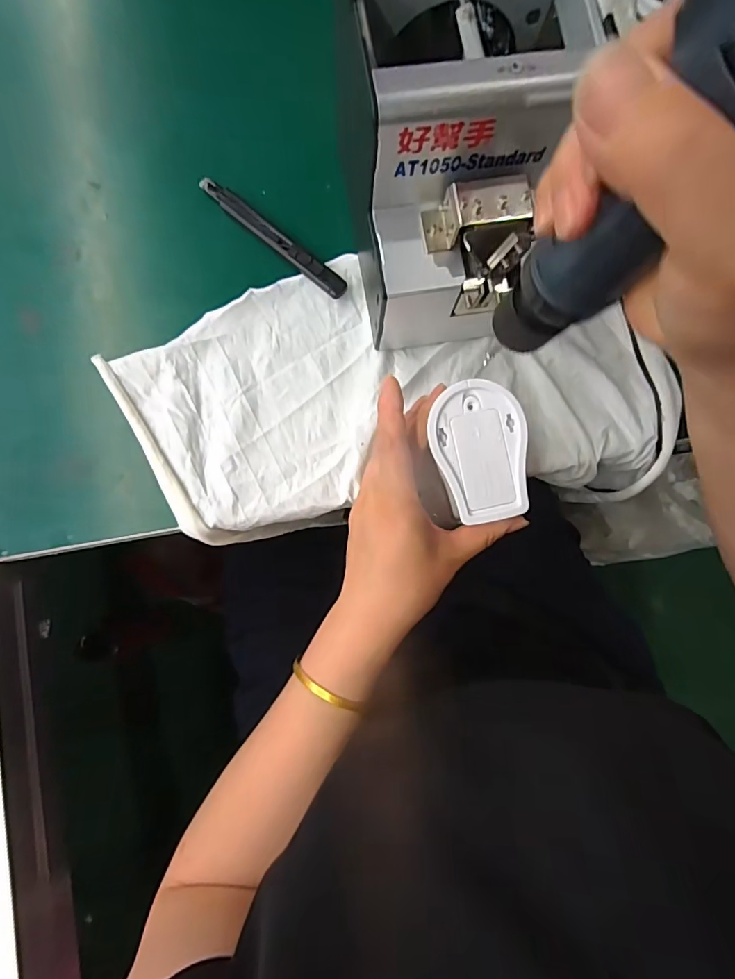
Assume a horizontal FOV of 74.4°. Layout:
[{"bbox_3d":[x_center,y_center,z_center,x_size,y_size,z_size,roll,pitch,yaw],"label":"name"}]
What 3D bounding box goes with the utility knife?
[{"bbox_3d":[-0.073,-0.192,0.366,0.140,0.011,0.016,40,83,3],"label":"utility knife"}]

